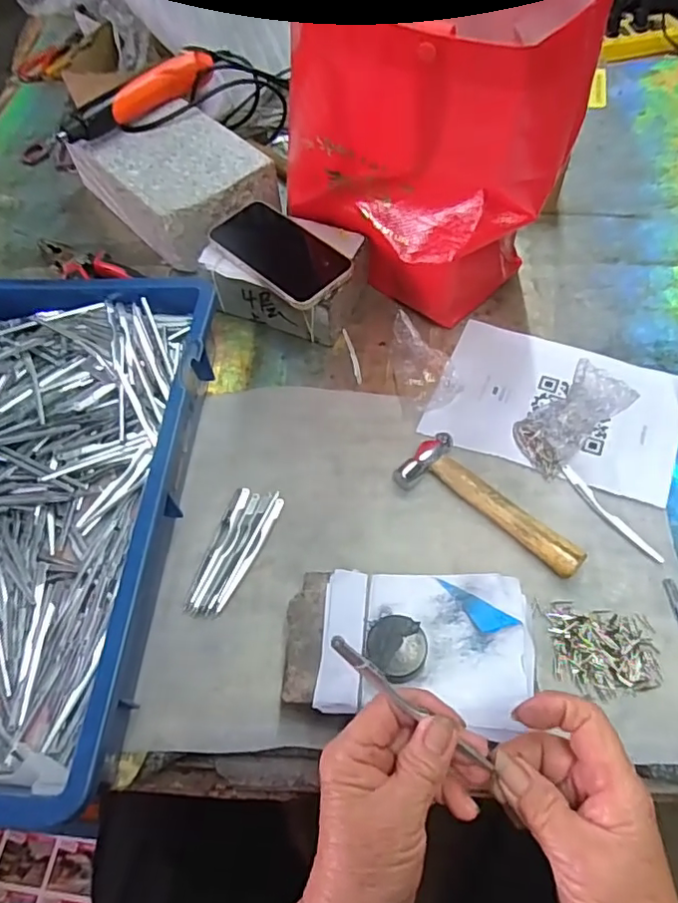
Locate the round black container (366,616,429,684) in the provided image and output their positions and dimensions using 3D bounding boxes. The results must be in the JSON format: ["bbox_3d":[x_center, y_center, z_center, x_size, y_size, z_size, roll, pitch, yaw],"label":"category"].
[{"bbox_3d":[0.037,0.127,0.368,0.037,0.017,0.039,-2,58,3],"label":"round black container"}]

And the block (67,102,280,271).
[{"bbox_3d":[-0.194,-0.320,0.673,0.144,0.076,0.231,-41,64,-19],"label":"block"}]

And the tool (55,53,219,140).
[{"bbox_3d":[-0.234,-0.411,0.667,0.030,0.032,0.206,38,68,24],"label":"tool"}]

